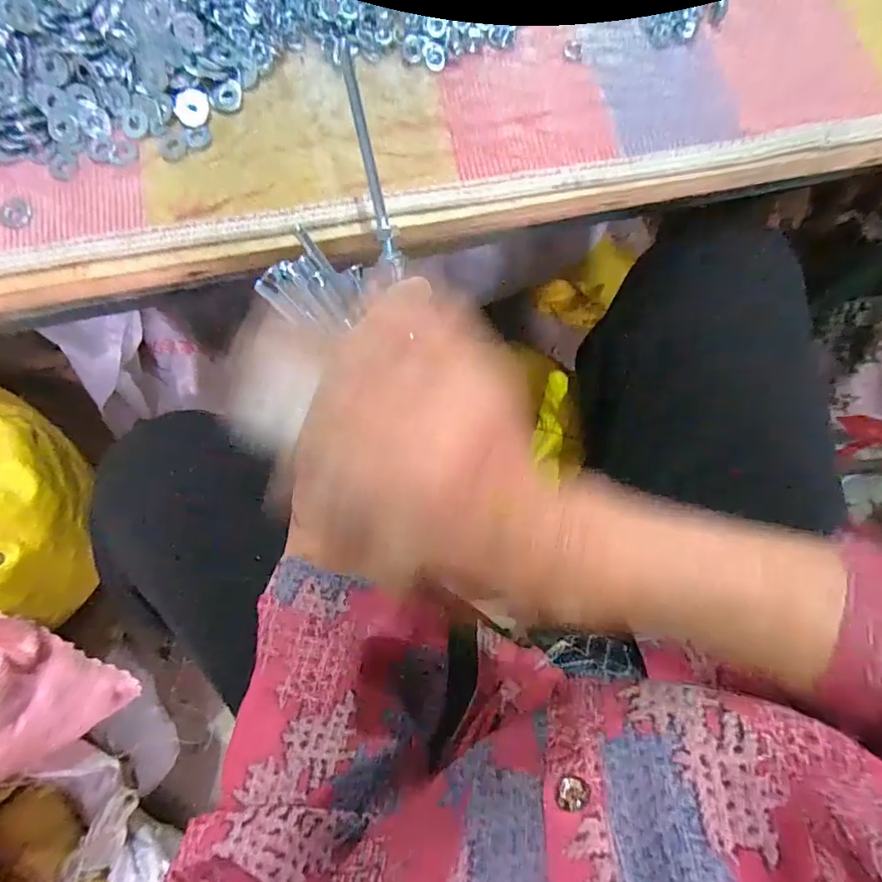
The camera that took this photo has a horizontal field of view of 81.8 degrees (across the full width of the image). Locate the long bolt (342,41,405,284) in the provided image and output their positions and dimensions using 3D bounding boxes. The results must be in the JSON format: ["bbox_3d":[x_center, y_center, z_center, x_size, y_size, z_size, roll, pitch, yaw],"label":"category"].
[{"bbox_3d":[-0.034,-0.140,0.260,0.009,0.005,0.107,-13,110,-3],"label":"long bolt"}]

